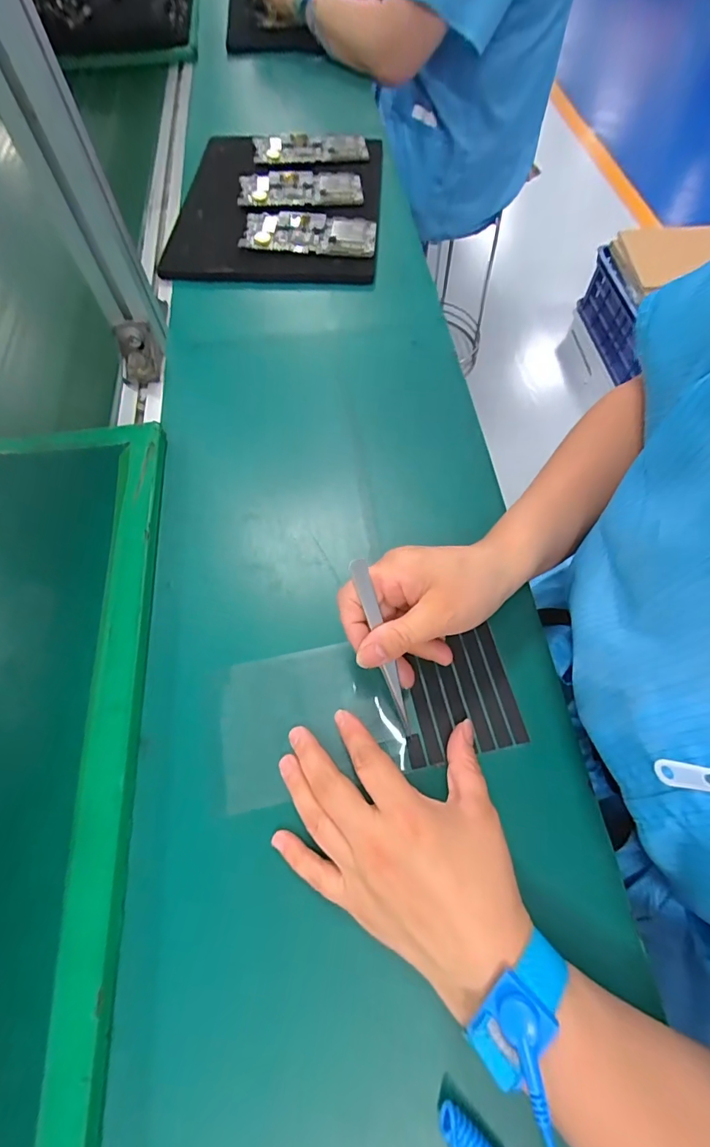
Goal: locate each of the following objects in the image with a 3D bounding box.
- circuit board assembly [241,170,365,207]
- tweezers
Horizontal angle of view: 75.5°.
[{"bbox_3d":[-0.070,-0.505,0.600,0.156,0.011,0.071,-5,63,-1],"label":"circuit board assembly"},{"bbox_3d":[0.019,0.050,0.297,0.011,0.008,0.124,-19,103,-13],"label":"tweezers"}]

